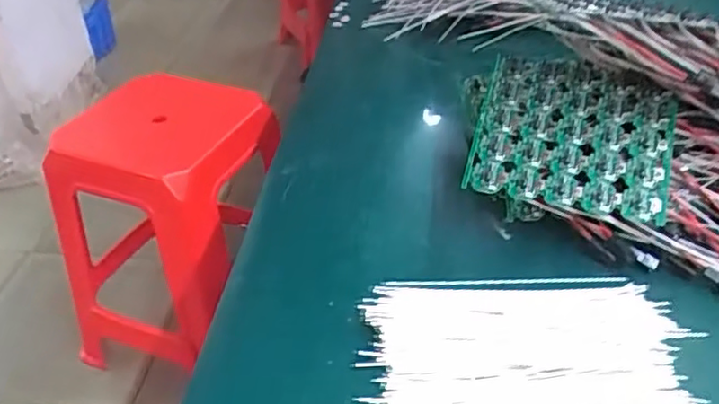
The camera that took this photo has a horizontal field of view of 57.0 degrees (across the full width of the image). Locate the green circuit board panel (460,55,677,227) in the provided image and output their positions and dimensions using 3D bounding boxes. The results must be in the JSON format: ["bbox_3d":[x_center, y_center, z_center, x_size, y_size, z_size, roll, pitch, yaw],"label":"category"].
[{"bbox_3d":[0.137,-0.043,0.422,0.119,0.008,0.103,14,65,14],"label":"green circuit board panel"}]

